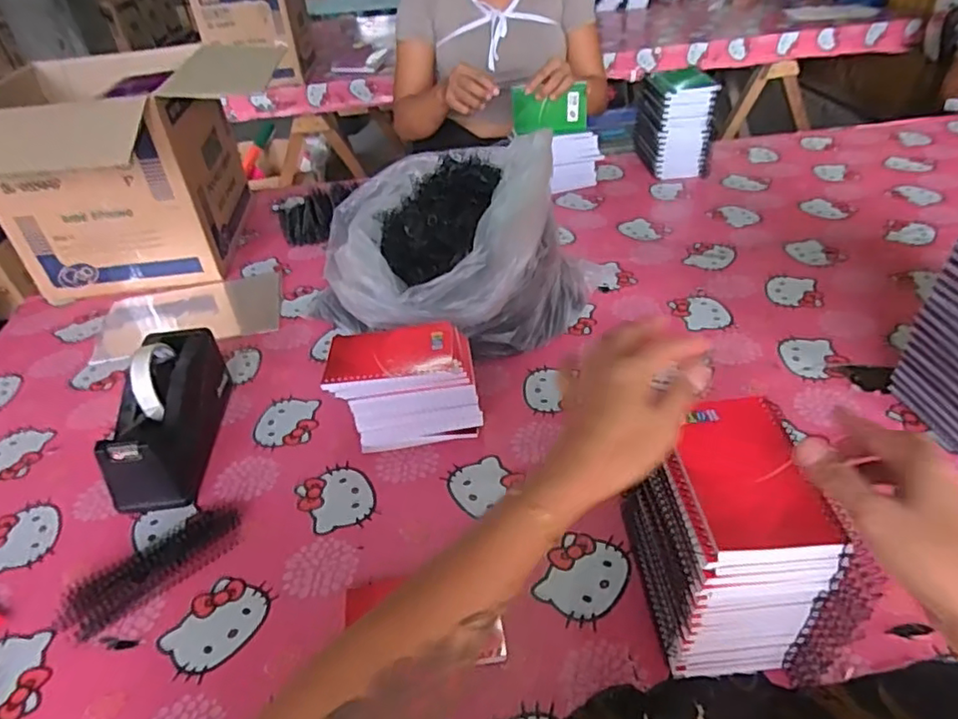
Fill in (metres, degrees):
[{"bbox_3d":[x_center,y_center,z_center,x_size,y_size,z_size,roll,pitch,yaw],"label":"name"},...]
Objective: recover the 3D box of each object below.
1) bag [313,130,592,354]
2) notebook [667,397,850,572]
[{"bbox_3d":[-0.049,-0.152,0.821,0.334,0.198,0.297,28,48,36],"label":"bag"},{"bbox_3d":[0.175,0.077,0.412,0.084,0.014,0.127,-4,37,2],"label":"notebook"}]

